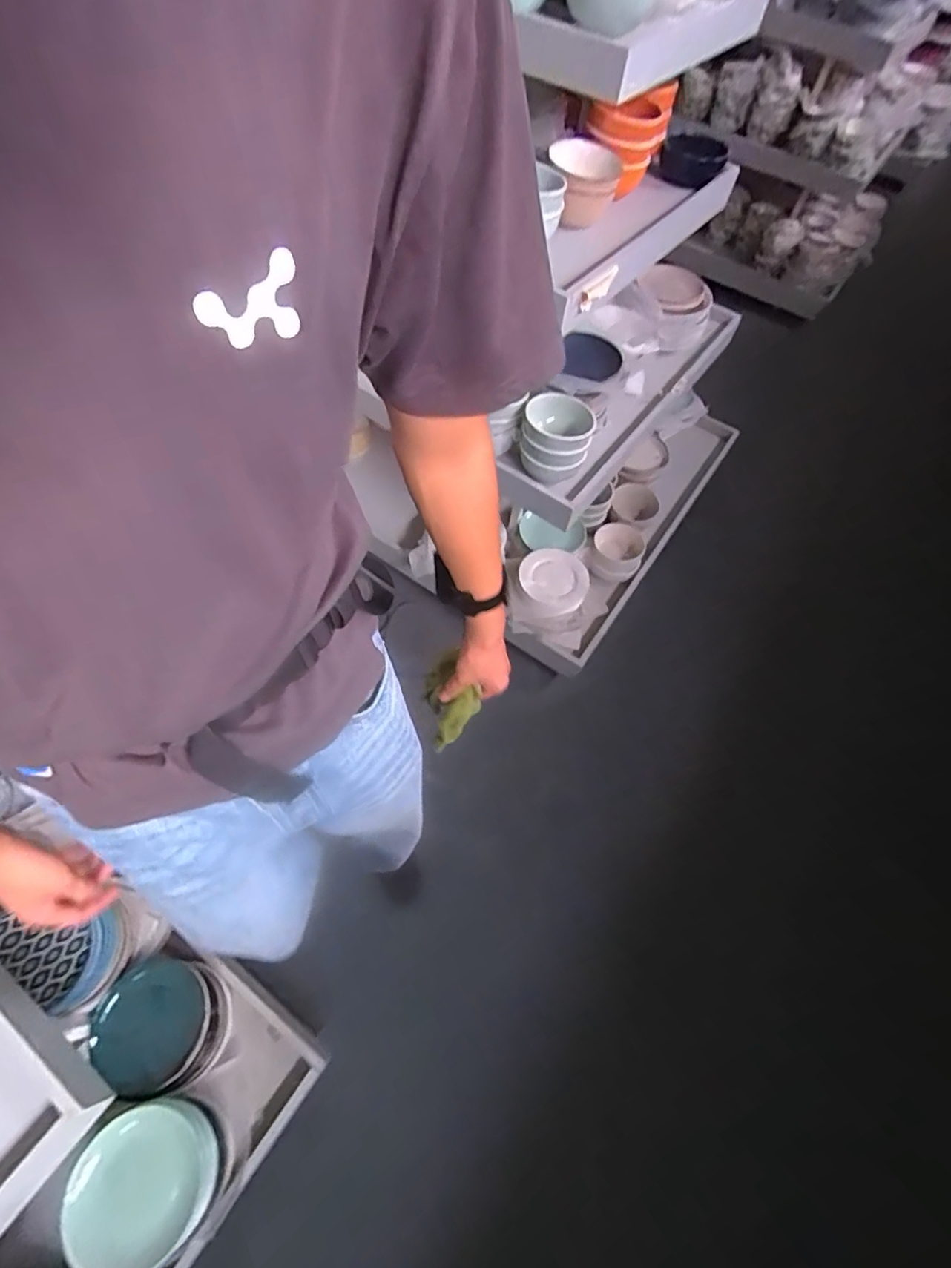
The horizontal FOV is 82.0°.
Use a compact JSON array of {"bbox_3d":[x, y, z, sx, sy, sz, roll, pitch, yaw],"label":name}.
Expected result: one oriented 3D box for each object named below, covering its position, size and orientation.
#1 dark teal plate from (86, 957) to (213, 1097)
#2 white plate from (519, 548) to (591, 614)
[{"bbox_3d":[-0.559,0.674,0.949,0.177,0.030,0.185,6,70,-18],"label":"dark teal plate"},{"bbox_3d":[0.215,-0.145,1.477,0.177,0.023,0.182,2,71,-7],"label":"white plate"}]

